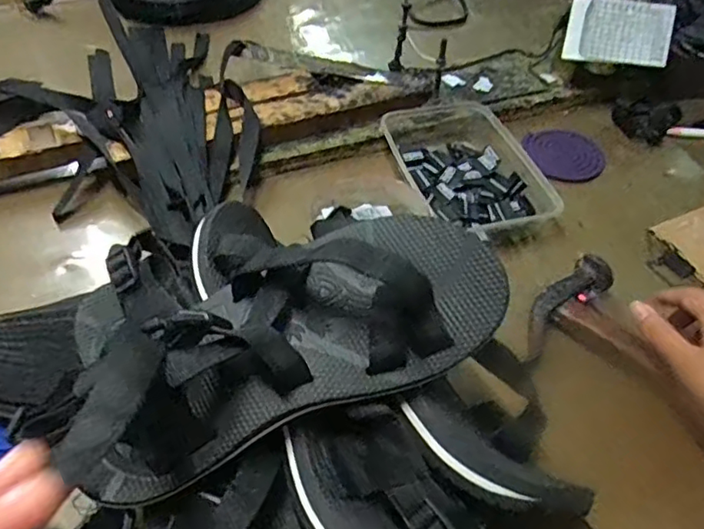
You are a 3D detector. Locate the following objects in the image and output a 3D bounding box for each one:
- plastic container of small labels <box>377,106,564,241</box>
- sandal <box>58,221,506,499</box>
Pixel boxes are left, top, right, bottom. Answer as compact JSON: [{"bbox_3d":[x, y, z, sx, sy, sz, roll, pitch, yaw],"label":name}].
[{"bbox_3d":[0.101,-0.094,0.559,0.121,0.033,0.174,-10,50,-15],"label":"plastic container of small labels"},{"bbox_3d":[-0.039,0.036,0.299,0.227,0.055,0.088,-25,54,-7],"label":"sandal"}]

